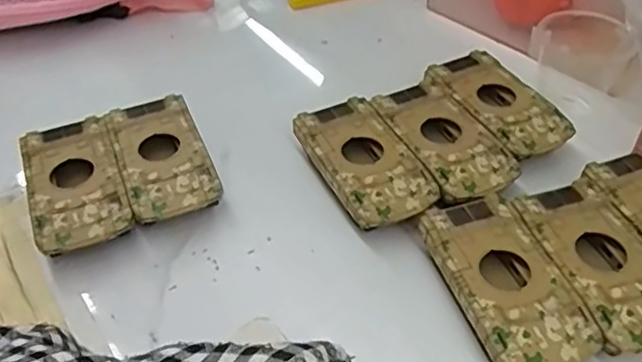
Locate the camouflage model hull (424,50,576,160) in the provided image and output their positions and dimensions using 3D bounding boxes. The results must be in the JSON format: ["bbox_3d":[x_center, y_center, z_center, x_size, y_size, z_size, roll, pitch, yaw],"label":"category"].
[{"bbox_3d":[0.113,-0.045,0.407,0.052,0.023,0.092,-24,50,-21],"label":"camouflage model hull"}]

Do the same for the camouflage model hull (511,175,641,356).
[{"bbox_3d":[0.139,0.044,0.316,0.051,0.021,0.094,-14,47,-11],"label":"camouflage model hull"}]

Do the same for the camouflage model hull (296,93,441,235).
[{"bbox_3d":[0.025,-0.007,0.372,0.051,0.025,0.095,-20,48,-18],"label":"camouflage model hull"}]

